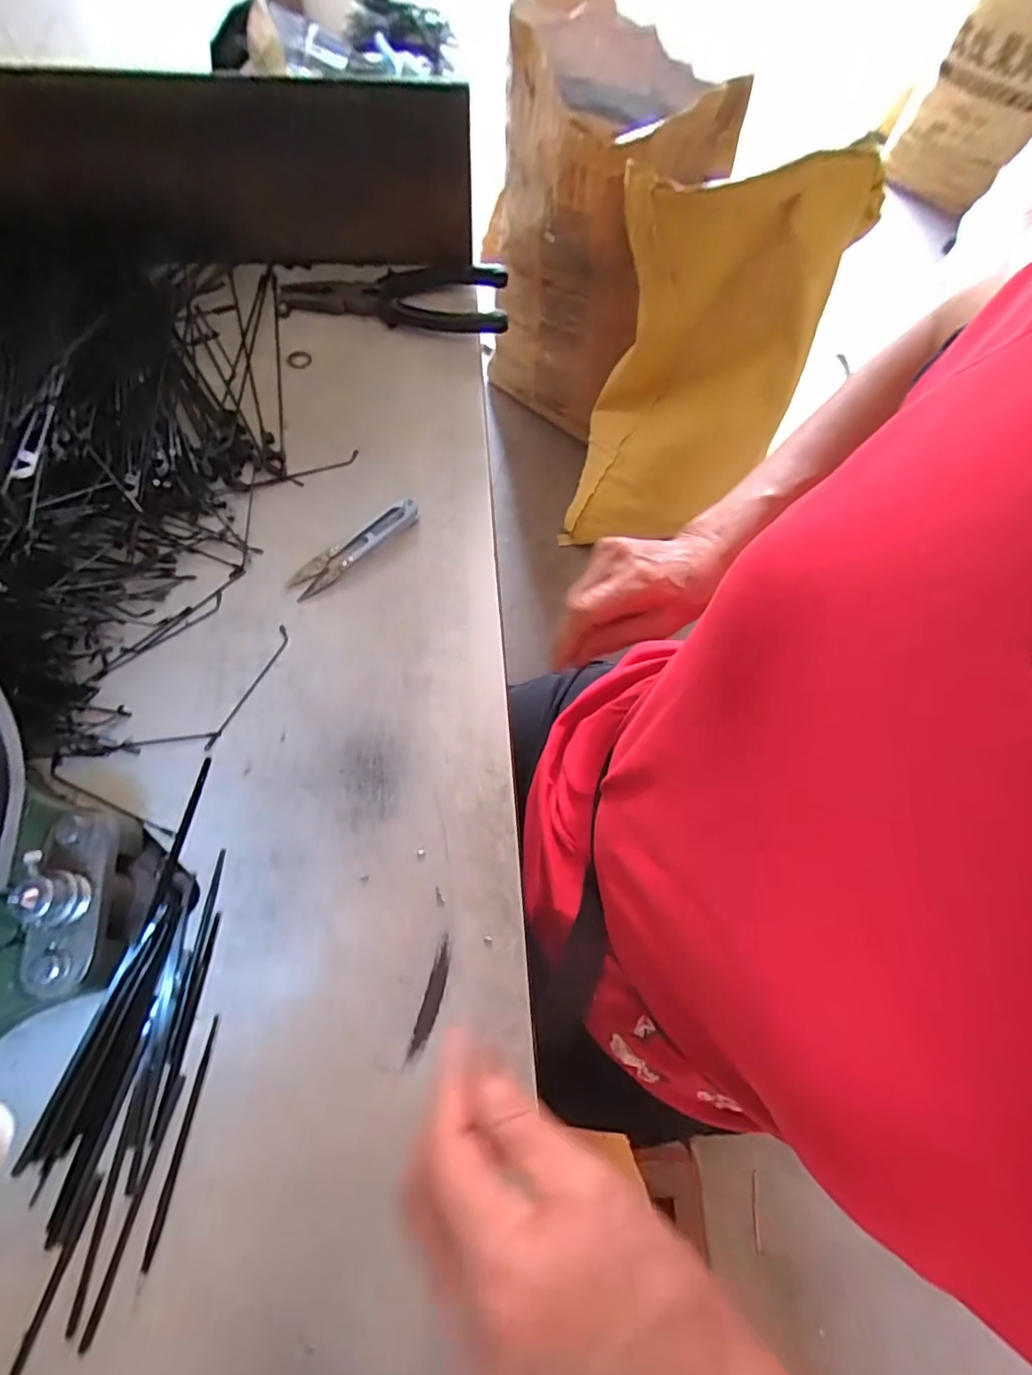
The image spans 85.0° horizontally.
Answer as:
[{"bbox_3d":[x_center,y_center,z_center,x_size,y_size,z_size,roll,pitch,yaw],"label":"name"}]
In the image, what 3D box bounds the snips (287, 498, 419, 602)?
[{"bbox_3d":[-0.106,-0.094,0.378,0.097,0.009,0.022,-37,77,-17],"label":"snips"}]

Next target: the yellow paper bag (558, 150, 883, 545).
[{"bbox_3d":[0.300,-0.524,0.982,0.320,0.592,0.249,25,69,4],"label":"yellow paper bag"}]

